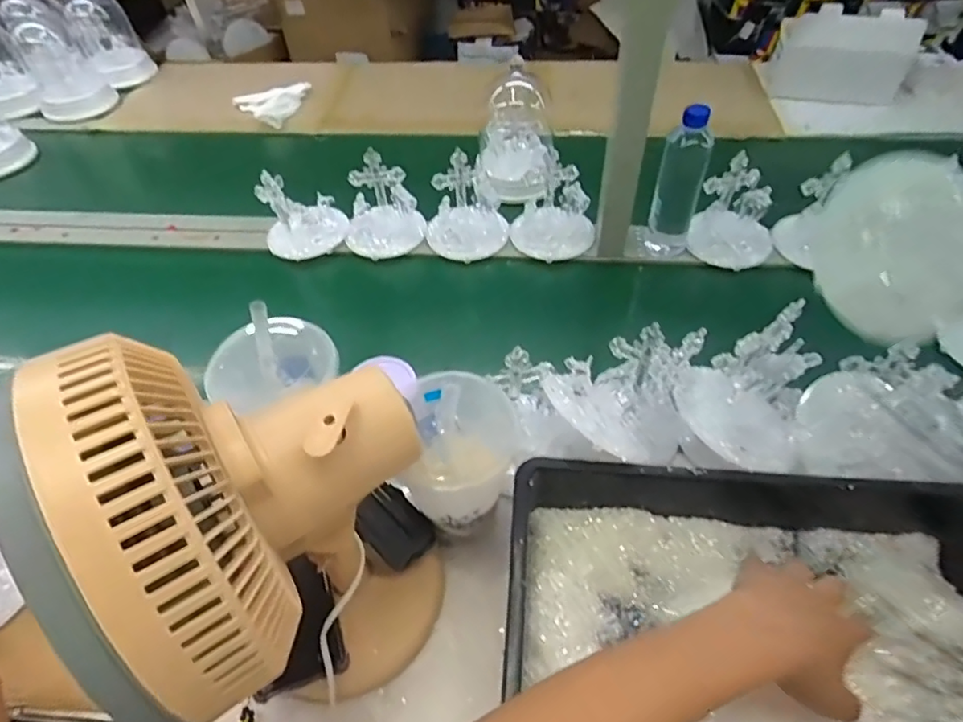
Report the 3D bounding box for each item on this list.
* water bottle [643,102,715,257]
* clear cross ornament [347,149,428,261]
[{"bbox_3d":[0.282,-0.251,0.782,0.065,0.220,0.065,18,52,17],"label":"water bottle"},{"bbox_3d":[-0.154,-0.238,0.855,0.125,0.112,0.096,-10,50,-5],"label":"clear cross ornament"}]

